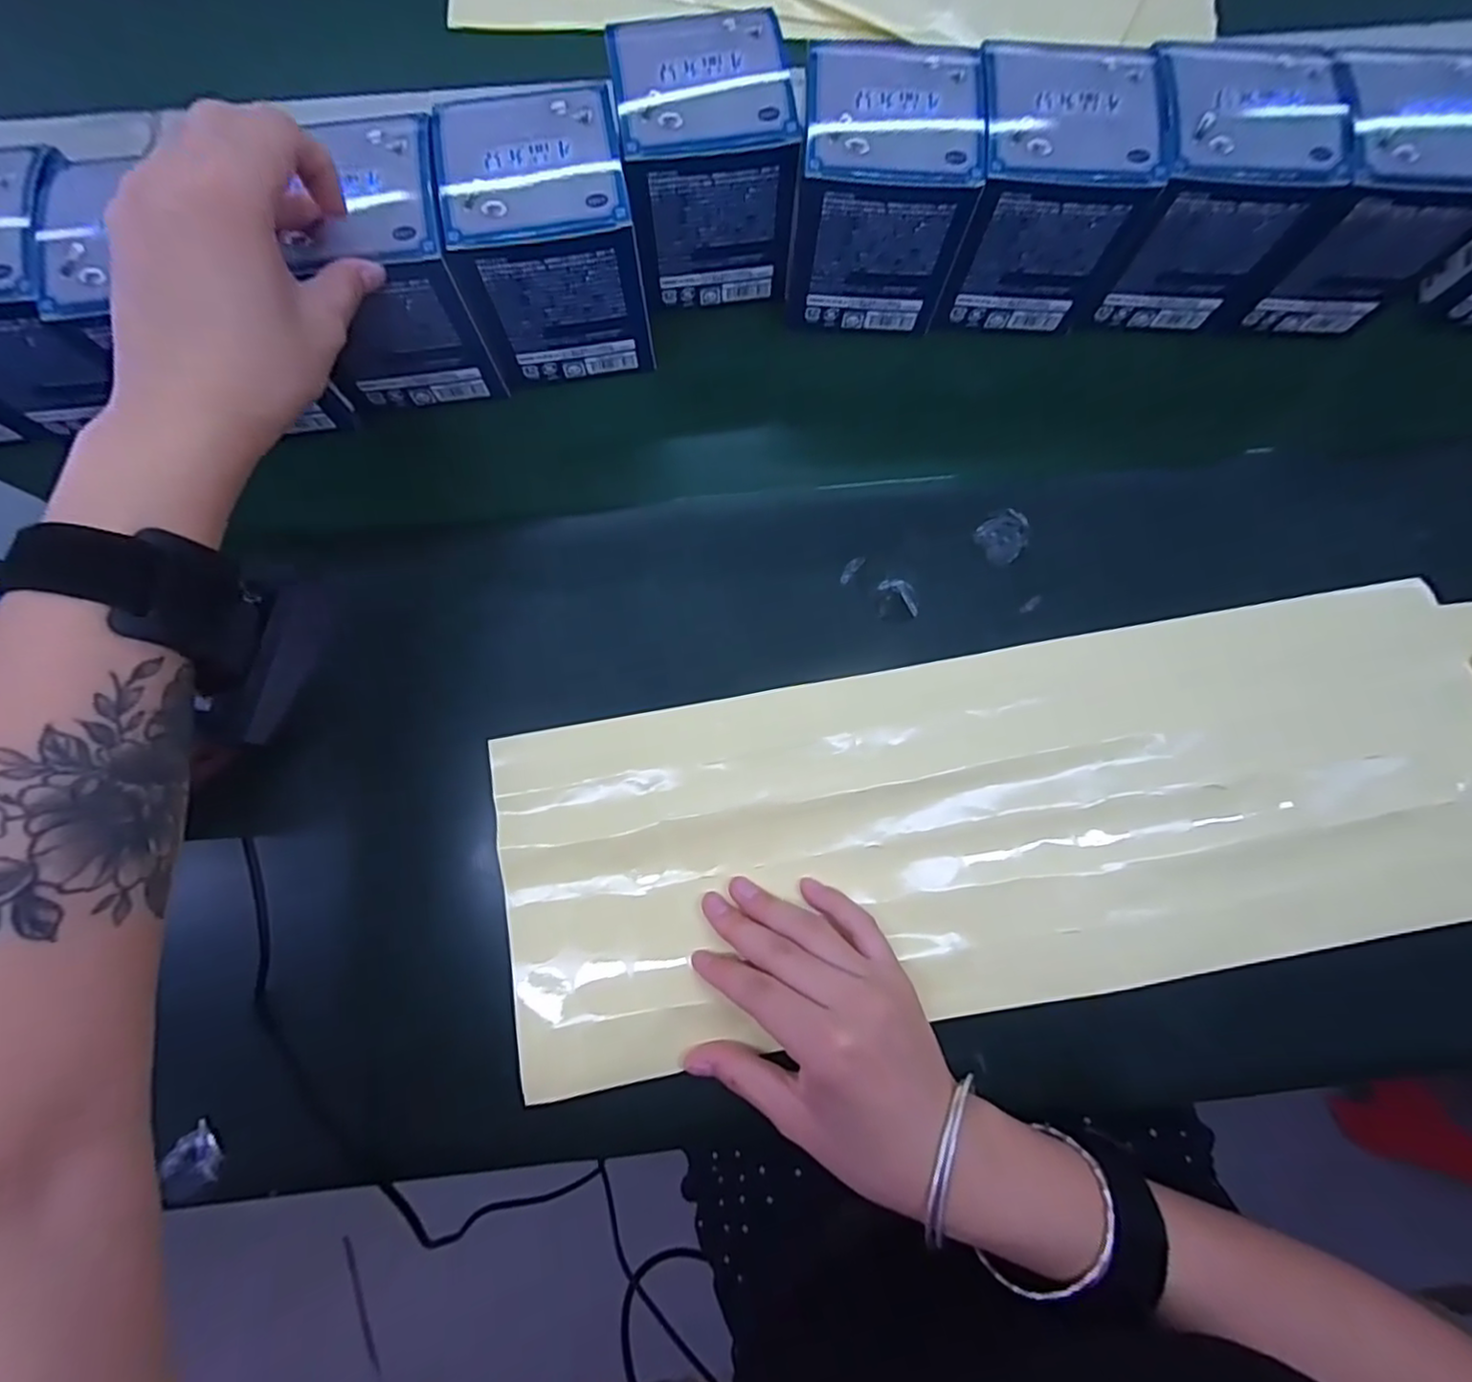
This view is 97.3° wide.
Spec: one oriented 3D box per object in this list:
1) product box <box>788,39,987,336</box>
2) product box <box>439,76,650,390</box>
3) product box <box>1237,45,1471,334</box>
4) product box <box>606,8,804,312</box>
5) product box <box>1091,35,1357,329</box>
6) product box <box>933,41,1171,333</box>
[{"bbox_3d":[0.074,-0.249,0.325,0.087,0.098,0.073,1,79,1],"label":"product box"},{"bbox_3d":[-0.090,-0.220,0.323,0.080,0.089,0.080,-9,79,-1],"label":"product box"},{"bbox_3d":[0.313,-0.244,0.324,0.080,0.085,0.066,3,79,1],"label":"product box"},{"bbox_3d":[-0.014,-0.264,0.332,0.078,0.089,0.071,-7,79,-1],"label":"product box"},{"bbox_3d":[0.234,-0.254,0.331,0.079,0.086,0.081,0,79,0],"label":"product box"},{"bbox_3d":[0.153,-0.251,0.330,0.080,0.084,0.075,1,79,1],"label":"product box"}]

